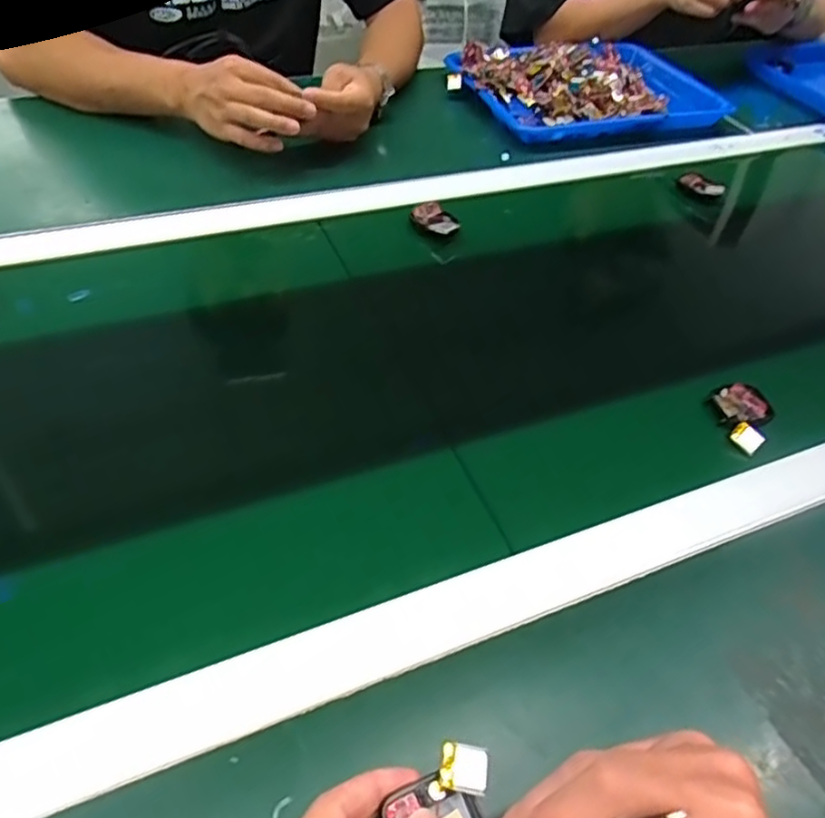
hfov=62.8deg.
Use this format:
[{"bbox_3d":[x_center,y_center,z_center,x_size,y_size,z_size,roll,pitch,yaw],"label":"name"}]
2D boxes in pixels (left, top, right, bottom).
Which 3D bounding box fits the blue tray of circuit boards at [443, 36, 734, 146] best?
[{"bbox_3d":[0.239,-0.438,0.911,0.336,0.045,0.235,-13,49,-19],"label":"blue tray of circuit boards"}]

